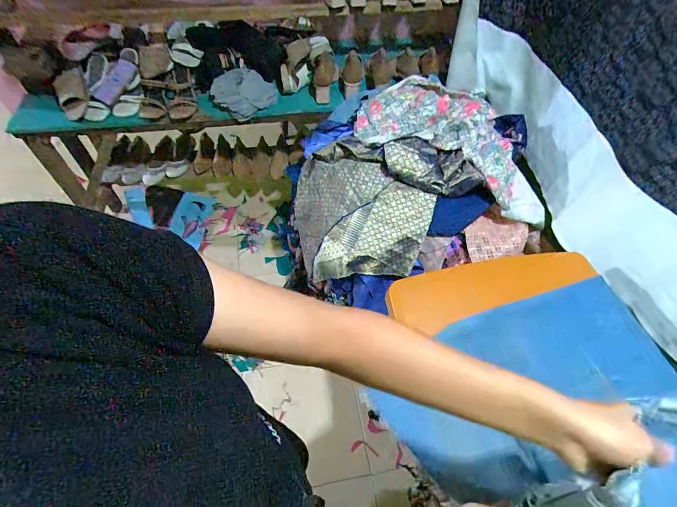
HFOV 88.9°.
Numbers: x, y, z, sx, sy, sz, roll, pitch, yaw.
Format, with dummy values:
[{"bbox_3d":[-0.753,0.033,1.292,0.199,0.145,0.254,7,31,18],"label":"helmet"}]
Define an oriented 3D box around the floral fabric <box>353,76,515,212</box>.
[{"bbox_3d":[0.293,-0.351,0.980,0.485,0.151,0.288,25,60,13],"label":"floral fabric"}]

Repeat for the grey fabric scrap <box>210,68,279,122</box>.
[{"bbox_3d":[-0.314,-0.533,1.143,0.188,0.067,0.170,35,62,18],"label":"grey fabric scrap"}]

